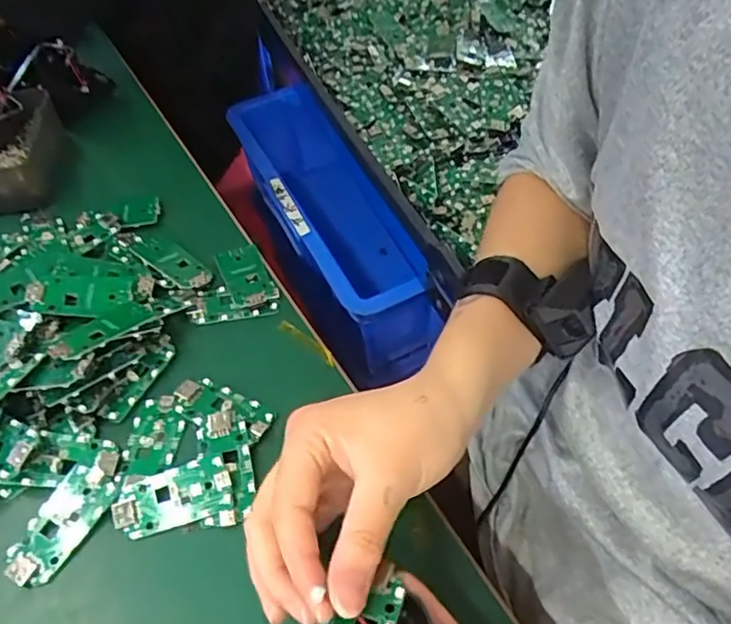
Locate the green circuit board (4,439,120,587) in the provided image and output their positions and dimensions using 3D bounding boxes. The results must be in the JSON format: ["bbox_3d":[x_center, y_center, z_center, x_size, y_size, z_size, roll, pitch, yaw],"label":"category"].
[{"bbox_3d":[-0.162,0.109,0.321,0.034,0.005,0.079,23,58,18],"label":"green circuit board"}]

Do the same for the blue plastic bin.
[{"bbox_3d":[-0.046,-0.084,0.751,0.117,0.232,0.390,-20,54,-11],"label":"blue plastic bin"}]

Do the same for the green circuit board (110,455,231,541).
[{"bbox_3d":[-0.107,0.103,0.323,0.062,0.006,0.031,-16,55,-9],"label":"green circuit board"}]

